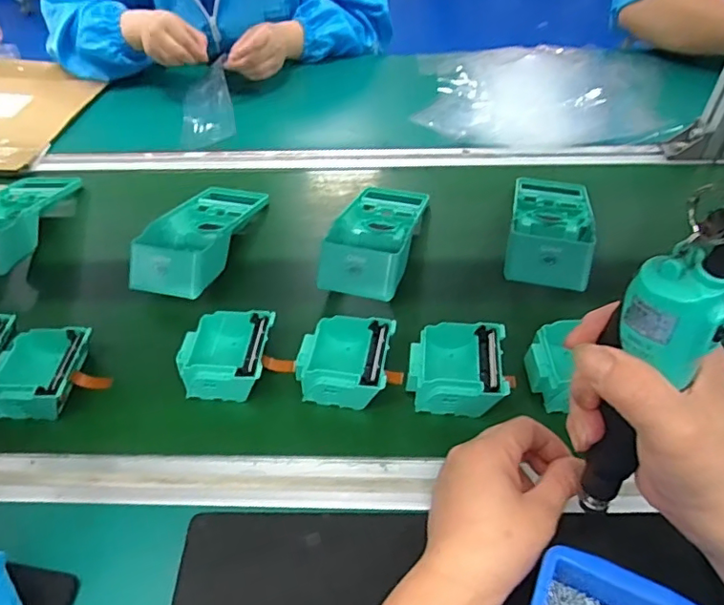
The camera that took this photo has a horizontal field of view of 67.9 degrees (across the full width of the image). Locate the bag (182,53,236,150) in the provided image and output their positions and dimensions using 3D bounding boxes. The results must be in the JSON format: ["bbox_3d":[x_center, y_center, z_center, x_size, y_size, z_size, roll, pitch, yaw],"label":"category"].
[{"bbox_3d":[-0.223,-0.288,0.769,0.073,0.056,0.139,-8,49,-5],"label":"bag"}]

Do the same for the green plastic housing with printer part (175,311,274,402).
[{"bbox_3d":[-0.120,0.050,0.480,0.076,0.039,0.078,1,49,3],"label":"green plastic housing with printer part"}]

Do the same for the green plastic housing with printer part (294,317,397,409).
[{"bbox_3d":[-0.015,0.053,0.473,0.078,0.041,0.073,6,49,7],"label":"green plastic housing with printer part"}]

